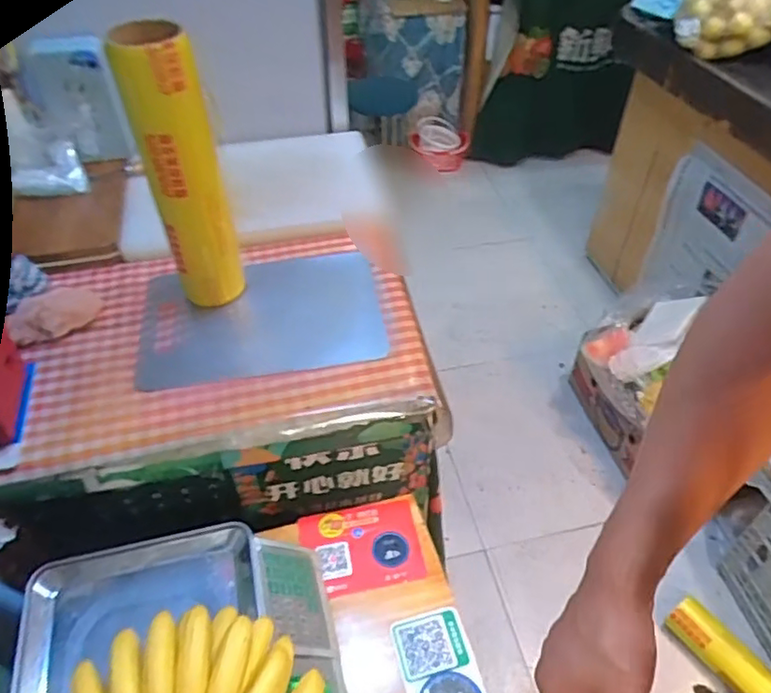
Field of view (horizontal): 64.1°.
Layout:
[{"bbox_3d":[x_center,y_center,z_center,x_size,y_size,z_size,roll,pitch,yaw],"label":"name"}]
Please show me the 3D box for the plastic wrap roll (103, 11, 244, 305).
[{"bbox_3d":[-0.263,-0.213,0.813,0.071,0.369,0.082,30,53,26],"label":"plastic wrap roll"}]

